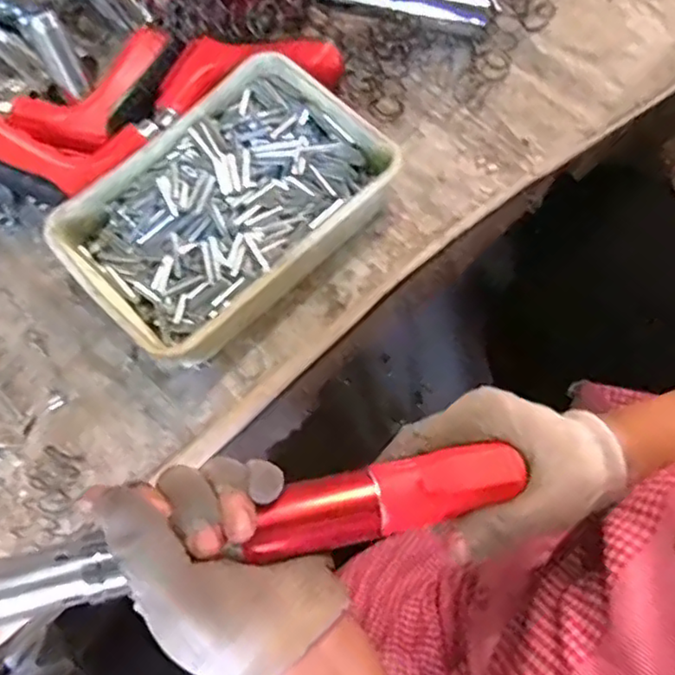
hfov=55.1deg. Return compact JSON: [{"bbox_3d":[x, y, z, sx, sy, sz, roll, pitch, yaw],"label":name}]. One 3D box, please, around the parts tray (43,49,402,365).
[{"bbox_3d":[-0.070,-0.086,0.415,0.141,0.035,0.200,42,78,17],"label":"parts tray"}]

